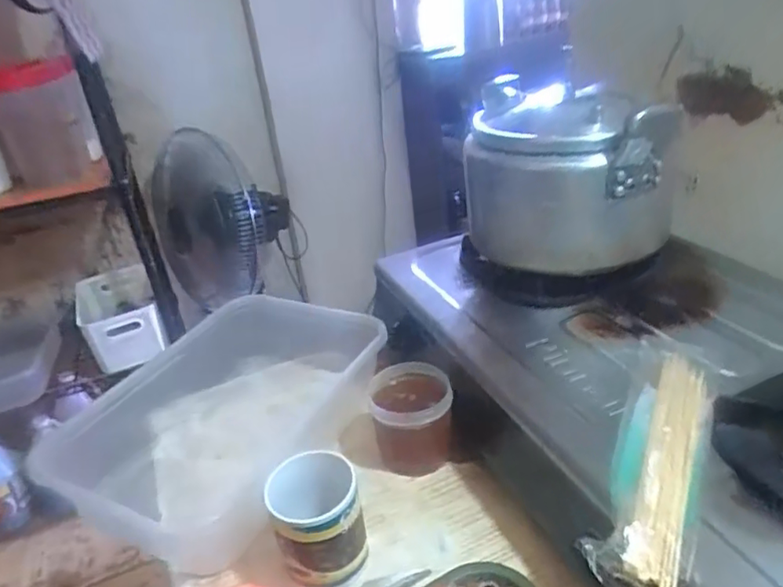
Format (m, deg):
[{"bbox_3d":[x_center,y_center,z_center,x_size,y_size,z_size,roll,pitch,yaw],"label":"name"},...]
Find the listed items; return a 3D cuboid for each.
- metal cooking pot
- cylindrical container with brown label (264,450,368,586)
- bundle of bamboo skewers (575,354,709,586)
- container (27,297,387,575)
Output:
[{"bbox_3d":[0.199,-0.128,0.715,0.211,0.209,0.231,0,30,12],"label":"metal cooking pot"},{"bbox_3d":[-0.064,0.208,0.536,0.075,0.105,0.075,-5,29,3],"label":"cylindrical container with brown label"},{"bbox_3d":[0.201,0.119,0.450,0.058,0.029,0.240,11,34,29],"label":"bundle of bamboo skewers"},{"bbox_3d":[-0.197,0.140,0.701,0.269,0.105,0.370,13,35,32],"label":"container"}]

